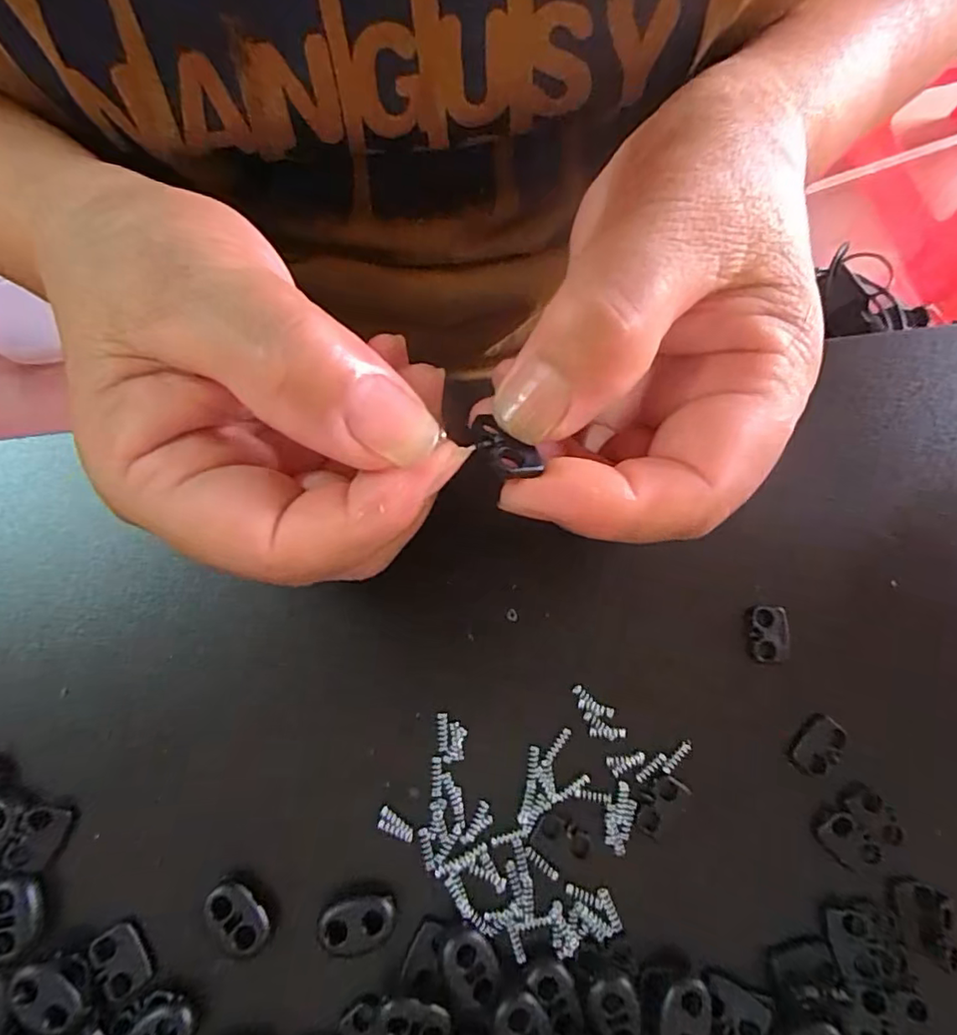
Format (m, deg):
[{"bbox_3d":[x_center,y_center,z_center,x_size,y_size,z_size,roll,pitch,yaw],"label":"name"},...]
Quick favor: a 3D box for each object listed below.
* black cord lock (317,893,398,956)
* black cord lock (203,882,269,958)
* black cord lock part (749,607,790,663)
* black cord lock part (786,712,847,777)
[{"bbox_3d":[-0.034,0.114,0.164,0.022,0.006,0.012,-8,78,-3],"label":"black cord lock"},{"bbox_3d":[-0.068,0.112,0.164,0.013,0.005,0.020,-44,82,-9],"label":"black cord lock"},{"bbox_3d":[0.093,0.037,0.187,0.011,0.004,0.018,2,78,-1],"label":"black cord lock part"},{"bbox_3d":[0.105,0.071,0.183,0.019,0.005,0.012,-42,82,-9],"label":"black cord lock part"}]

